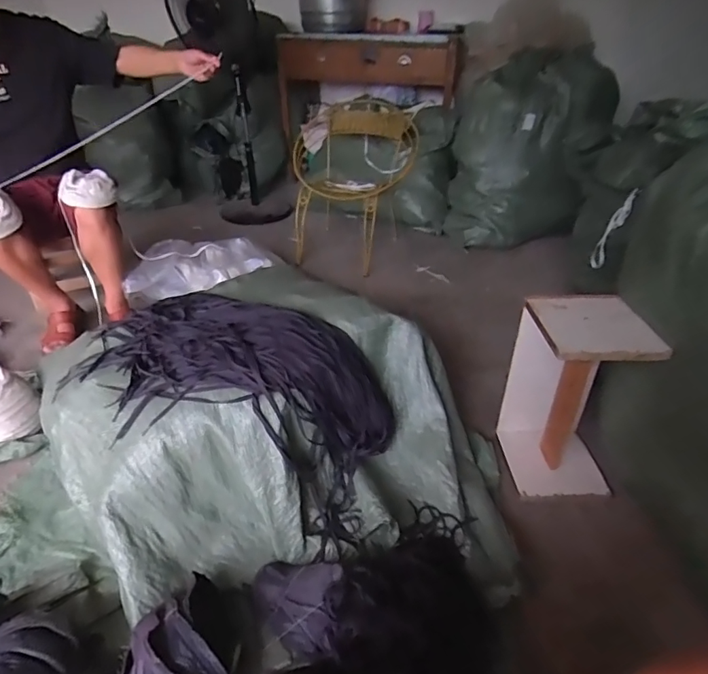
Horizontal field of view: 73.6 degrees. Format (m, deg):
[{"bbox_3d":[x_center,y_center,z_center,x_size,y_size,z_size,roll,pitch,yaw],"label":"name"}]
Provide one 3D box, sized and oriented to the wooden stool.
[{"bbox_3d":[0.491,0.152,1.072,0.243,0.455,0.211,-2,34,-4],"label":"wooden stool"}]

